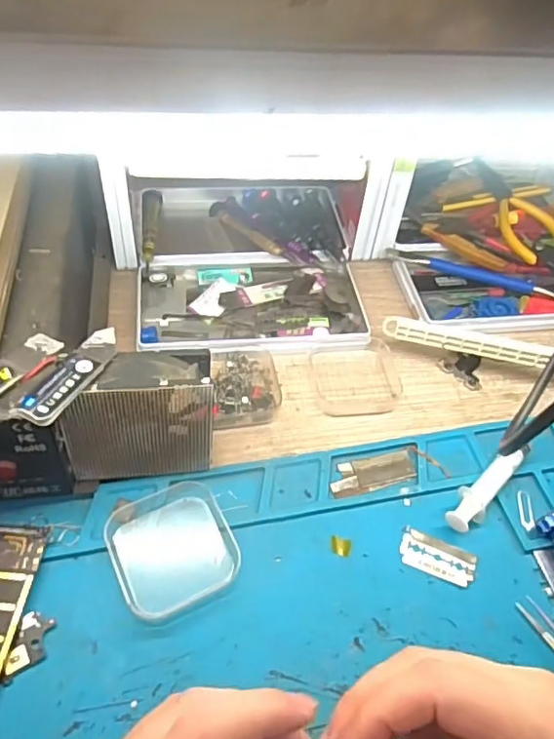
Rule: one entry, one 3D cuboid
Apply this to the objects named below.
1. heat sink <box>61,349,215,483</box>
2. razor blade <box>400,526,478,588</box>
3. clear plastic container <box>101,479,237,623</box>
[{"bbox_3d":[-0.077,0.029,0.324,0.080,0.085,0.030,-3,49,-9],"label":"heat sink"},{"bbox_3d":[0.093,0.109,0.330,0.044,0.004,0.022,21,50,12],"label":"razor blade"},{"bbox_3d":[-0.059,0.099,0.320,0.065,0.011,0.070,-18,53,-20],"label":"clear plastic container"}]

